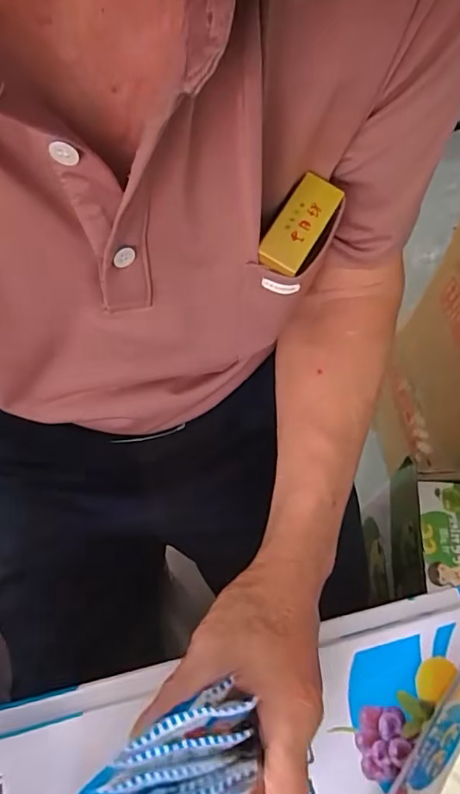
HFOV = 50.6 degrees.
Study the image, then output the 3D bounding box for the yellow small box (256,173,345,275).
[{"bbox_3d":[0.035,-0.087,0.248,0.022,0.013,0.055,30,74,2],"label":"yellow small box"}]

